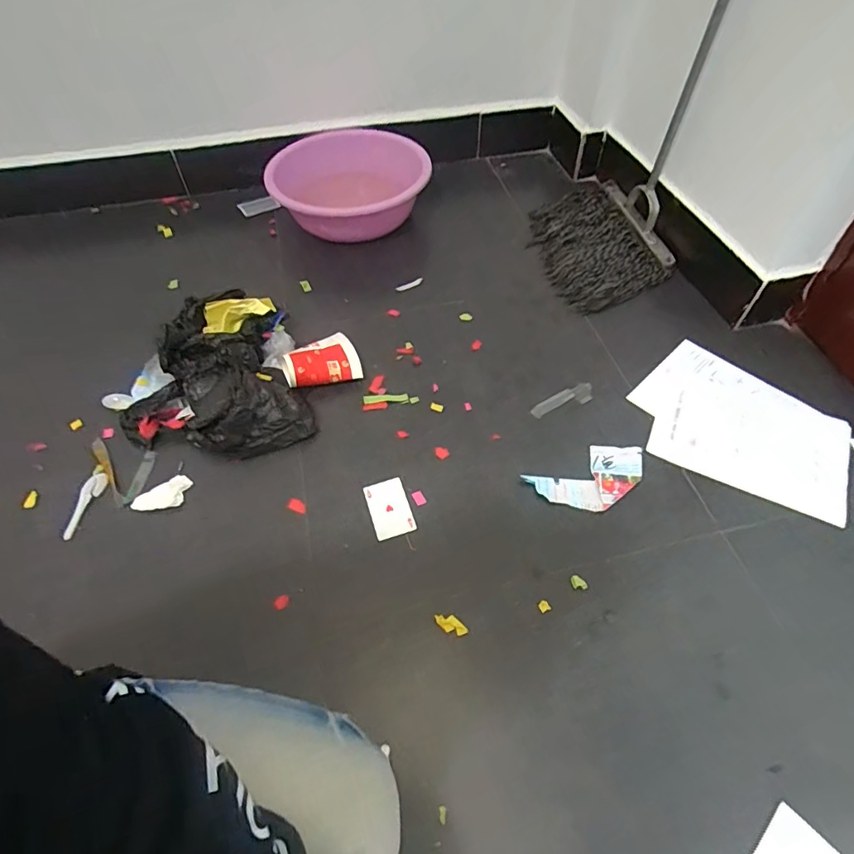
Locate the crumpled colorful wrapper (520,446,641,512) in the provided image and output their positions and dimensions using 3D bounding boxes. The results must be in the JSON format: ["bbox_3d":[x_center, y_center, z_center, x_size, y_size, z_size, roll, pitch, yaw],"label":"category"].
[{"bbox_3d":[0.258,0.080,0.790,0.182,0.008,0.094,-24,57,-15],"label":"crumpled colorful wrapper"}]

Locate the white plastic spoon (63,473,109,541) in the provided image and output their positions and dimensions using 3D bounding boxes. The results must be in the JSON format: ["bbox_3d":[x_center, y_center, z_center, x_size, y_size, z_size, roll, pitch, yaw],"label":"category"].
[{"bbox_3d":[-0.521,0.118,0.782,0.036,0.011,0.113,-2,54,0],"label":"white plastic spoon"}]

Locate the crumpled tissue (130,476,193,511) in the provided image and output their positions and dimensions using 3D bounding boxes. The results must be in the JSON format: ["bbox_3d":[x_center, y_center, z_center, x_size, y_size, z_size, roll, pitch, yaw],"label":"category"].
[{"bbox_3d":[-0.409,0.108,0.789,0.090,0.013,0.045,-22,57,-14],"label":"crumpled tissue"}]

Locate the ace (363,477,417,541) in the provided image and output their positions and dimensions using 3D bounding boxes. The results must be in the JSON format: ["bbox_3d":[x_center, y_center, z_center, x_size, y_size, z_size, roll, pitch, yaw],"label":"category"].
[{"bbox_3d":[-0.057,0.123,0.770,0.060,0.006,0.091,-15,57,-13],"label":"ace"}]

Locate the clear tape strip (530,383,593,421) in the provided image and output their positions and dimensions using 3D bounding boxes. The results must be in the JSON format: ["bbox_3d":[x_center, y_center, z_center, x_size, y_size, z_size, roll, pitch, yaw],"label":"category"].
[{"bbox_3d":[0.237,-0.046,0.886,0.122,0.004,0.037,-21,57,-13],"label":"clear tape strip"}]

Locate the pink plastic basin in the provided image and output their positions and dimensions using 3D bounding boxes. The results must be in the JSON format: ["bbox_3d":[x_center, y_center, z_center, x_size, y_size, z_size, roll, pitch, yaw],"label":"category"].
[{"bbox_3d":[-0.169,-0.561,1.222,0.354,0.156,0.354,-1,53,1],"label":"pink plastic basin"}]

